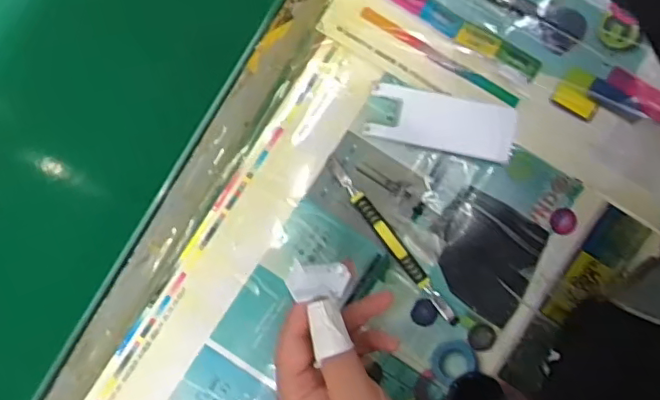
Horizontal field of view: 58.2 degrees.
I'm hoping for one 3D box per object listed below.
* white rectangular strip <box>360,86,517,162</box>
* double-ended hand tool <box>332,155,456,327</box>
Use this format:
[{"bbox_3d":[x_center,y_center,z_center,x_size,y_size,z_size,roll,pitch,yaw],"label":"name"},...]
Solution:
[{"bbox_3d":[0.079,-0.054,0.419,0.102,0.014,0.038,12,87,2],"label":"white rectangular strip"},{"bbox_3d":[0.044,0.030,0.419,0.011,0.008,0.141,-38,86,-1],"label":"double-ended hand tool"}]

